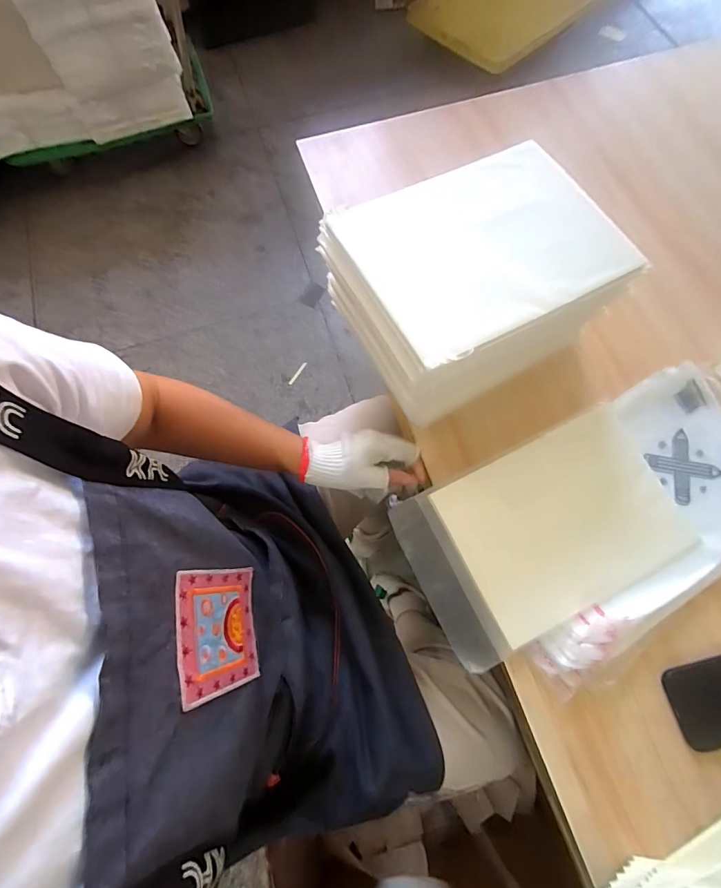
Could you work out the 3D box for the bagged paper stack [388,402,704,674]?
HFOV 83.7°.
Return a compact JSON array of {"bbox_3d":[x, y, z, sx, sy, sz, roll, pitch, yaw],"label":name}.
[{"bbox_3d":[0.211,0.100,0.465,0.302,0.024,0.193,-24,73,-7],"label":"bagged paper stack"}]

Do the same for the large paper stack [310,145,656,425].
[{"bbox_3d":[0.117,-0.175,0.454,0.252,0.155,0.204,-27,73,-8],"label":"large paper stack"}]

